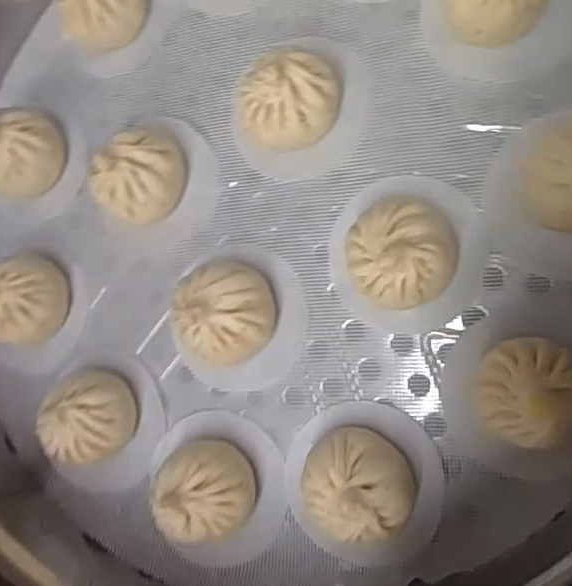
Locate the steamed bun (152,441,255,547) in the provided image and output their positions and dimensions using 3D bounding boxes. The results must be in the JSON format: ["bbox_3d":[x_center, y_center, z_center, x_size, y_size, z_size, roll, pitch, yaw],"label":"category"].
[{"bbox_3d":[-0.050,0.122,0.374,0.055,0.049,0.054,1,95,9],"label":"steamed bun"}]

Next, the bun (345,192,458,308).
[{"bbox_3d":[0.067,-0.023,0.340,0.063,0.050,0.063,1,95,9],"label":"bun"}]

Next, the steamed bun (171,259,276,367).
[{"bbox_3d":[-0.038,0.012,0.380,0.055,0.051,0.063,-11,93,9],"label":"steamed bun"}]

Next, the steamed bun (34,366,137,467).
[{"bbox_3d":[-0.131,0.082,0.399,0.053,0.041,0.057,1,95,9],"label":"steamed bun"}]

